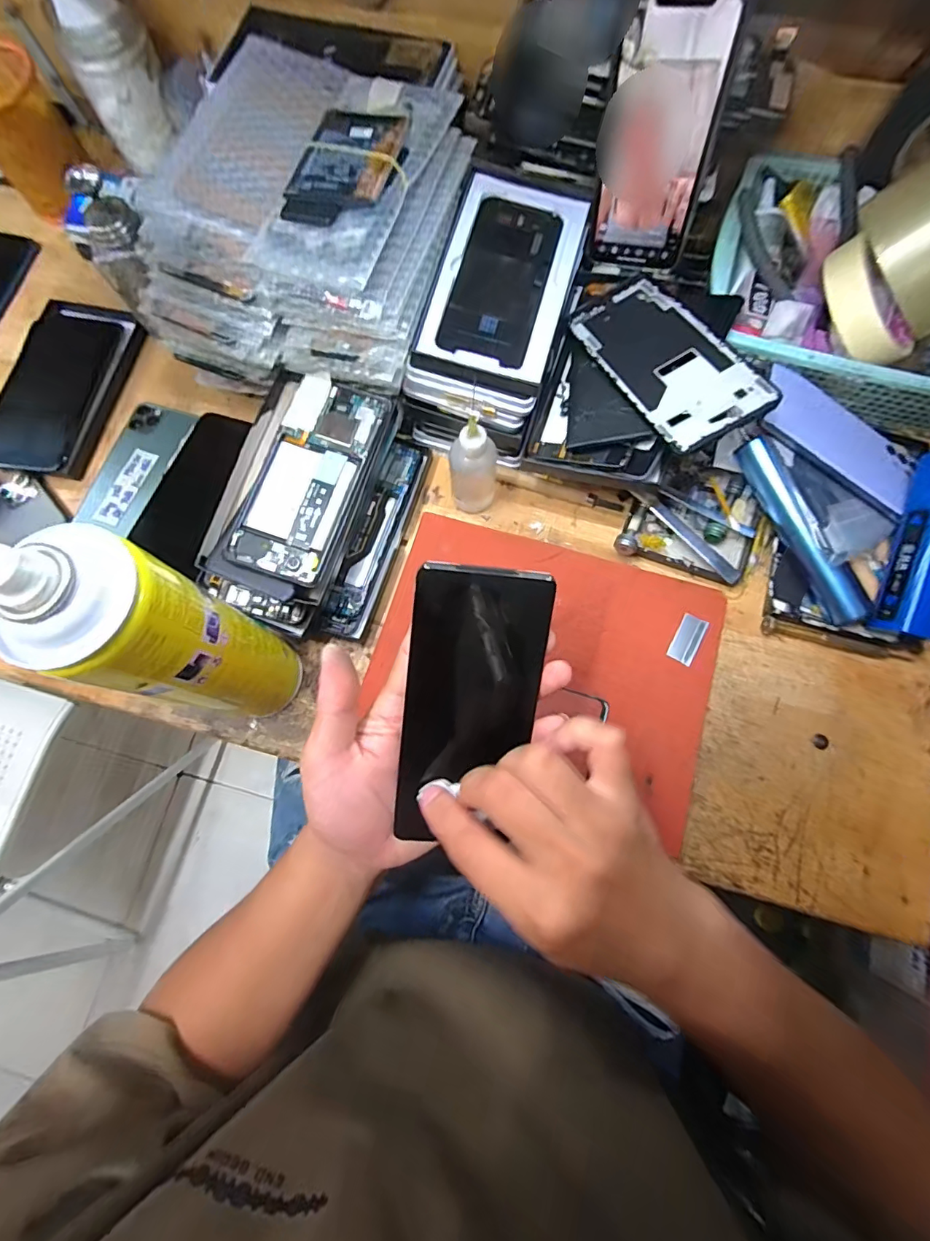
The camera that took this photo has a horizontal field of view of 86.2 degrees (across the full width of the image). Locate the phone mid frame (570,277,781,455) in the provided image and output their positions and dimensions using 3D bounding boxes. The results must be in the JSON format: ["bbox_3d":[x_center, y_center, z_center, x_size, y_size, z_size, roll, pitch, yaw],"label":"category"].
[{"bbox_3d":[0.142,-0.190,0.359,0.070,0.004,0.165,-29,64,6],"label":"phone mid frame"}]

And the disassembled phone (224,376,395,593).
[{"bbox_3d":[-0.114,-0.106,0.367,0.073,0.012,0.155,19,78,7],"label":"disassembled phone"}]

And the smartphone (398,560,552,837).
[{"bbox_3d":[0.004,0.048,0.268,0.068,0.005,0.151,6,104,-5],"label":"smartphone"}]

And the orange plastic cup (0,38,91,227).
[{"bbox_3d":[-0.415,-0.456,0.471,0.081,0.097,0.076,-1,76,2],"label":"orange plastic cup"}]

